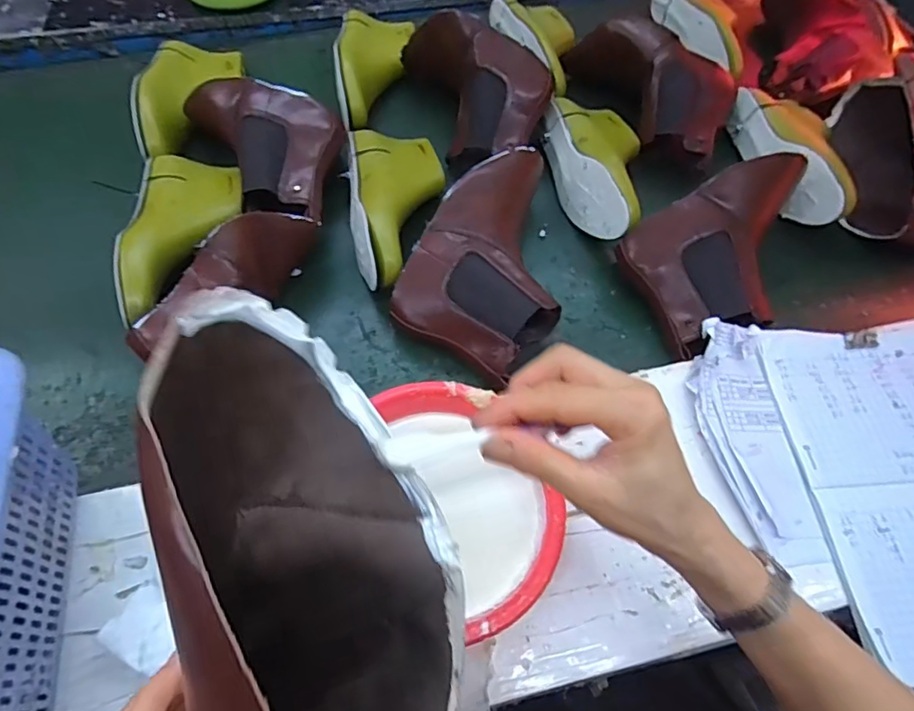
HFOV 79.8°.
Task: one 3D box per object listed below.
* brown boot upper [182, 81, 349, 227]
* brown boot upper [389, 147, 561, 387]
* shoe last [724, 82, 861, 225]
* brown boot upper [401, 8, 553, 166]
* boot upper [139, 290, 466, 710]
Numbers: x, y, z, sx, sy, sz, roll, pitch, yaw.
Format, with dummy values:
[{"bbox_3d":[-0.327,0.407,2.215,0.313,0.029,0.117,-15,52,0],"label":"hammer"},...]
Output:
[{"bbox_3d":[-0.253,-0.243,0.659,0.208,0.090,0.165,7,60,3],"label":"brown boot upper"},{"bbox_3d":[0.056,-0.111,0.598,0.159,0.074,0.265,29,64,14],"label":"brown boot upper"},{"bbox_3d":[0.444,-0.265,0.713,0.085,0.074,0.239,-5,60,-4],"label":"shoe last"},{"bbox_3d":[-0.001,-0.342,0.709,0.220,0.130,0.114,29,64,14],"label":"brown boot upper"},{"bbox_3d":[-0.051,0.089,0.220,0.102,0.117,0.251,-16,77,-10],"label":"boot upper"}]

